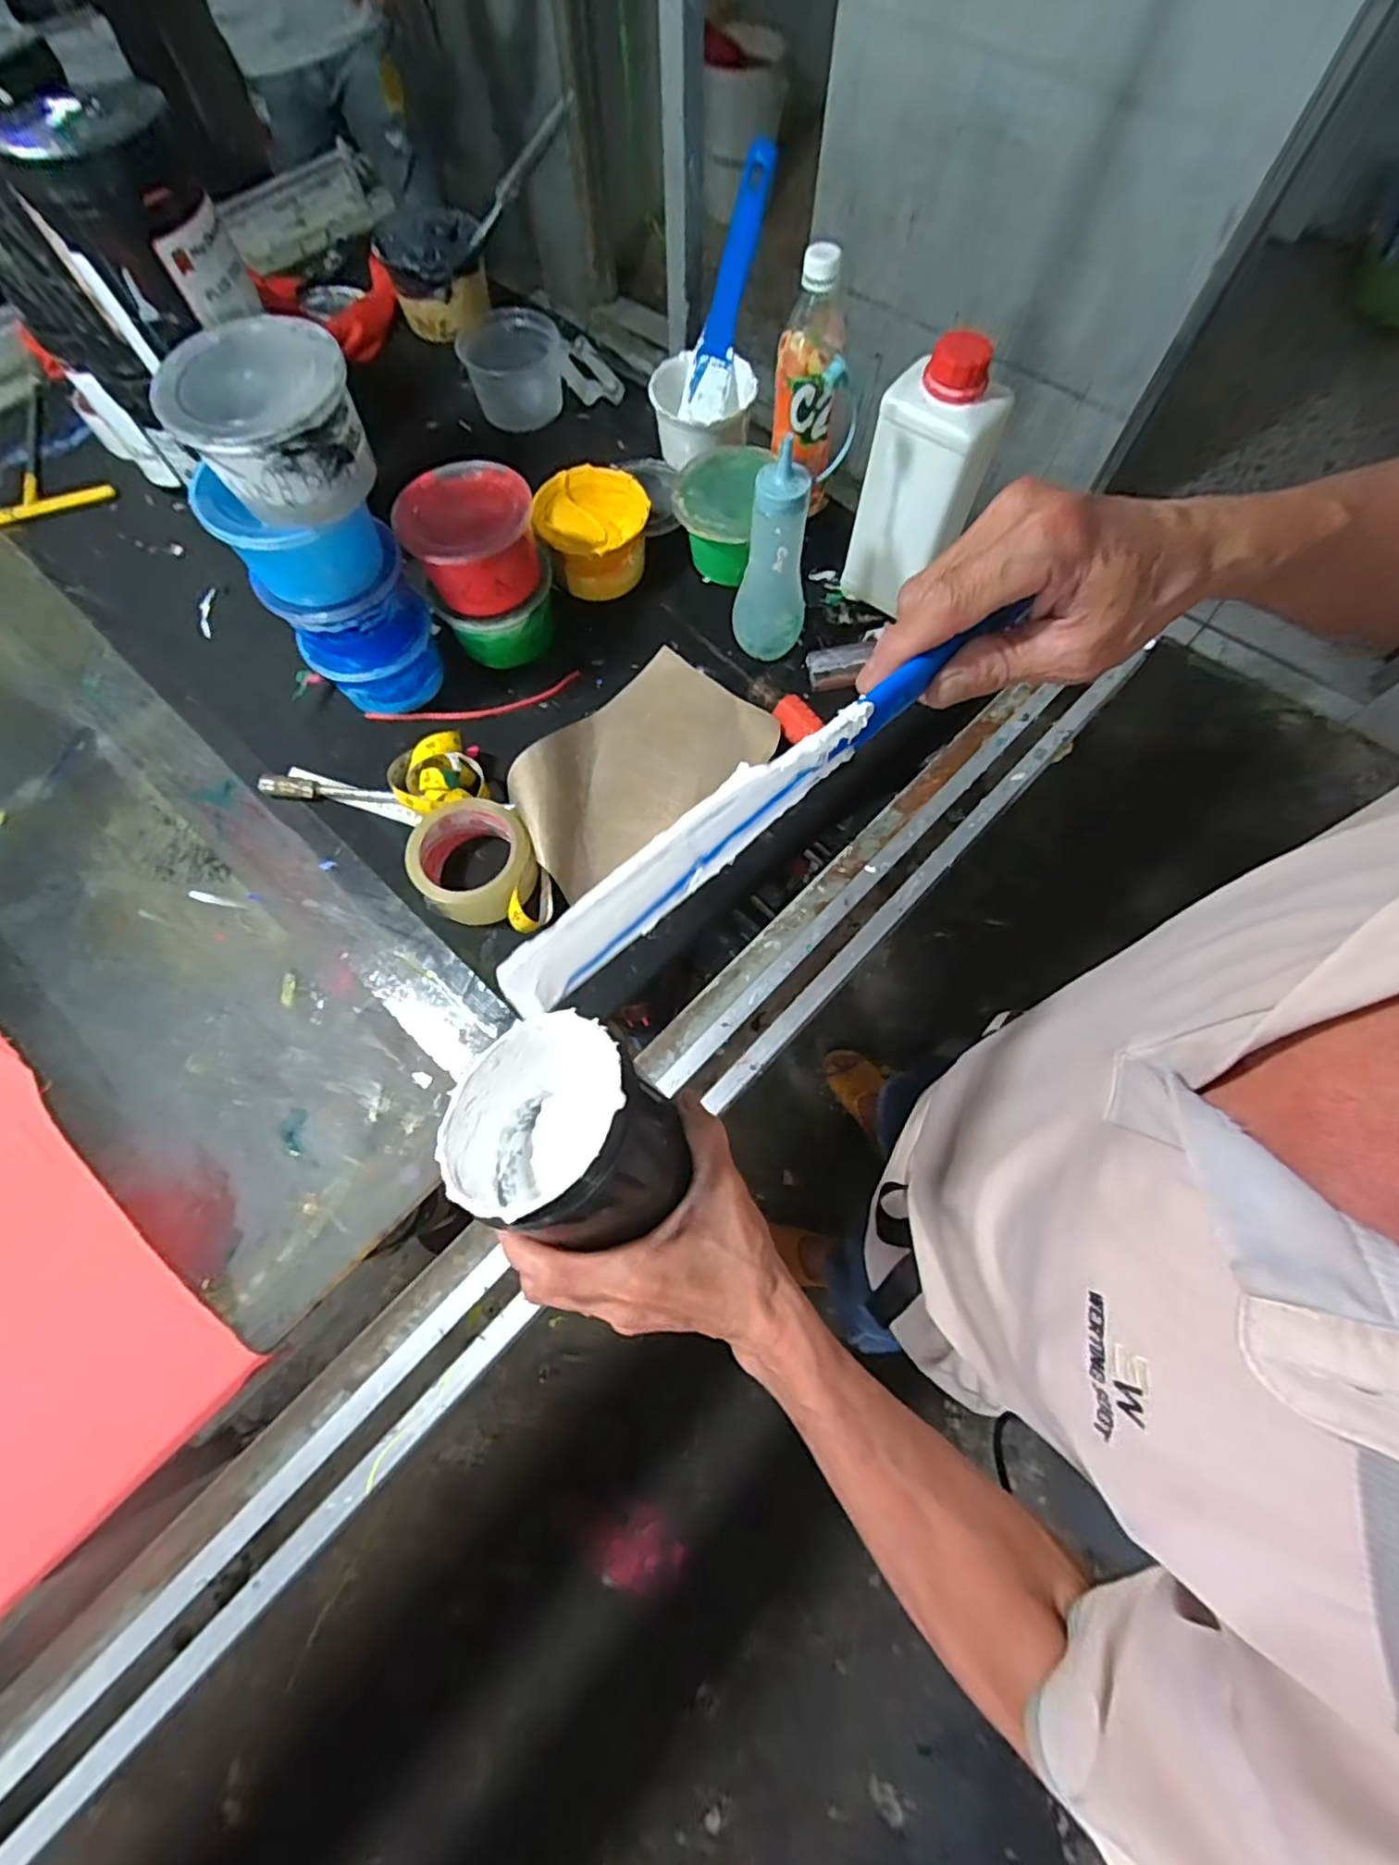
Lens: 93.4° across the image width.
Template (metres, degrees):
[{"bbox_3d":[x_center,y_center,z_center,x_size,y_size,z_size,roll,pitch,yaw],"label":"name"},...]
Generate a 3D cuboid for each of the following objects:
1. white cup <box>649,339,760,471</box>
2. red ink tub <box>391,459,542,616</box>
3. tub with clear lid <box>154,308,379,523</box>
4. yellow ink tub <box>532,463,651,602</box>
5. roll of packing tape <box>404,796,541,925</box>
[{"bbox_3d":[0.005,-0.578,0.736,0.110,0.067,0.112,0,71,1],"label":"white cup"},{"bbox_3d":[-0.200,-0.348,0.584,0.111,0.068,0.115,0,69,0],"label":"red ink tub"},{"bbox_3d":[-0.281,-0.338,0.439,0.108,0.073,0.105,-17,70,-6],"label":"tub with clear lid"},{"bbox_3d":[-0.108,-0.406,0.677,0.111,0.066,0.117,0,71,1],"label":"yellow ink tub"},{"bbox_3d":[-0.189,-0.061,0.559,0.100,0.046,0.098,0,71,1],"label":"roll of packing tape"}]

